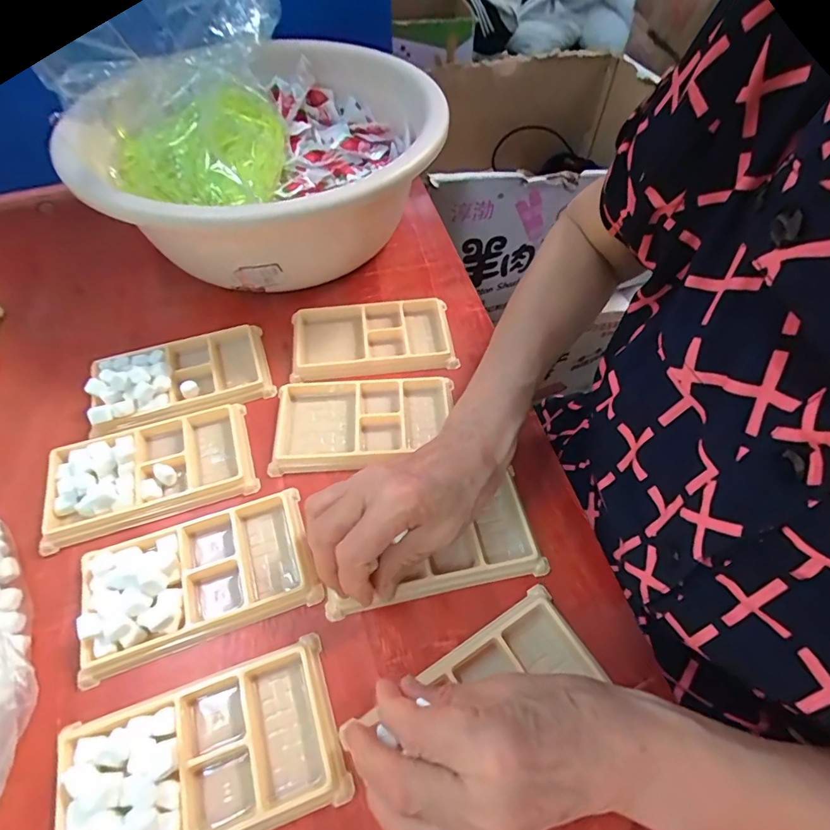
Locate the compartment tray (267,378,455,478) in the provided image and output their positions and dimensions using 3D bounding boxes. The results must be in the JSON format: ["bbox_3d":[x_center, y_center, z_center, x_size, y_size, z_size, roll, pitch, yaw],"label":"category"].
[{"bbox_3d":[-0.039,0.005,0.371,0.137,0.019,0.076,-4,54,-4],"label":"compartment tray"}]

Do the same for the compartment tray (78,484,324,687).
[{"bbox_3d":[-0.132,0.097,0.296,0.132,0.020,0.074,-18,56,-13],"label":"compartment tray"}]

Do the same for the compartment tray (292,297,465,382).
[{"bbox_3d":[-0.037,-0.066,0.416,0.134,0.014,0.076,-6,55,-4],"label":"compartment tray"}]

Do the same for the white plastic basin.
[{"bbox_3d":[-0.131,-0.223,0.451,0.298,0.146,0.272,0,54,0],"label":"white plastic basin"}]

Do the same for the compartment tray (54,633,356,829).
[{"bbox_3d":[-0.107,0.173,0.243,0.131,0.019,0.076,-17,56,-12],"label":"compartment tray"}]

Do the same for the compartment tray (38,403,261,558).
[{"bbox_3d":[-0.187,0.036,0.342,0.135,0.017,0.078,-15,56,-11],"label":"compartment tray"}]

